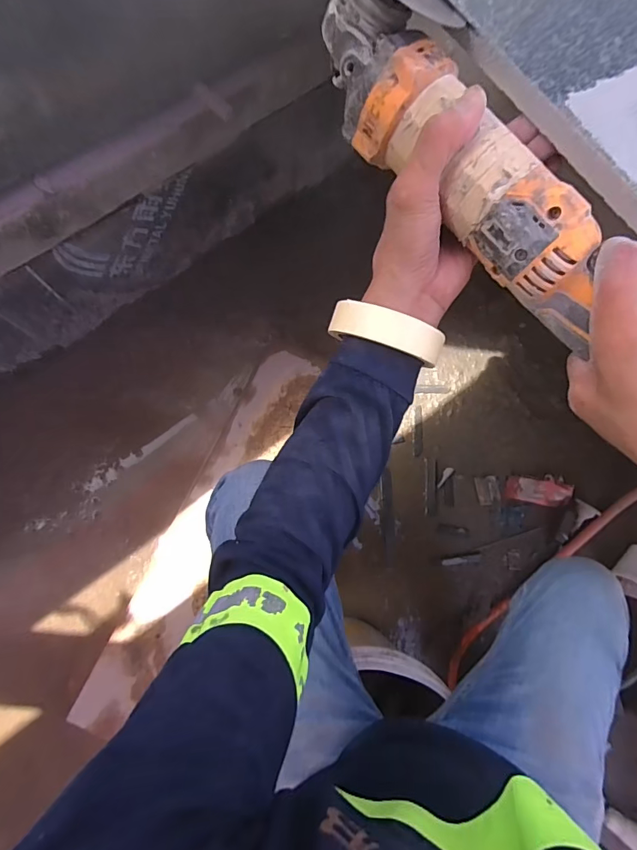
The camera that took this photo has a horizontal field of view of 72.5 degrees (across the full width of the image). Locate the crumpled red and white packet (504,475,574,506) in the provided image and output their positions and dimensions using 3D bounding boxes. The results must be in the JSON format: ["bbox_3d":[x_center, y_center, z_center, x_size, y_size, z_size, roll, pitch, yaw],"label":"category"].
[{"bbox_3d":[0.493,0.149,0.970,0.140,0.014,0.054,10,80,-3],"label":"crumpled red and white packet"}]

